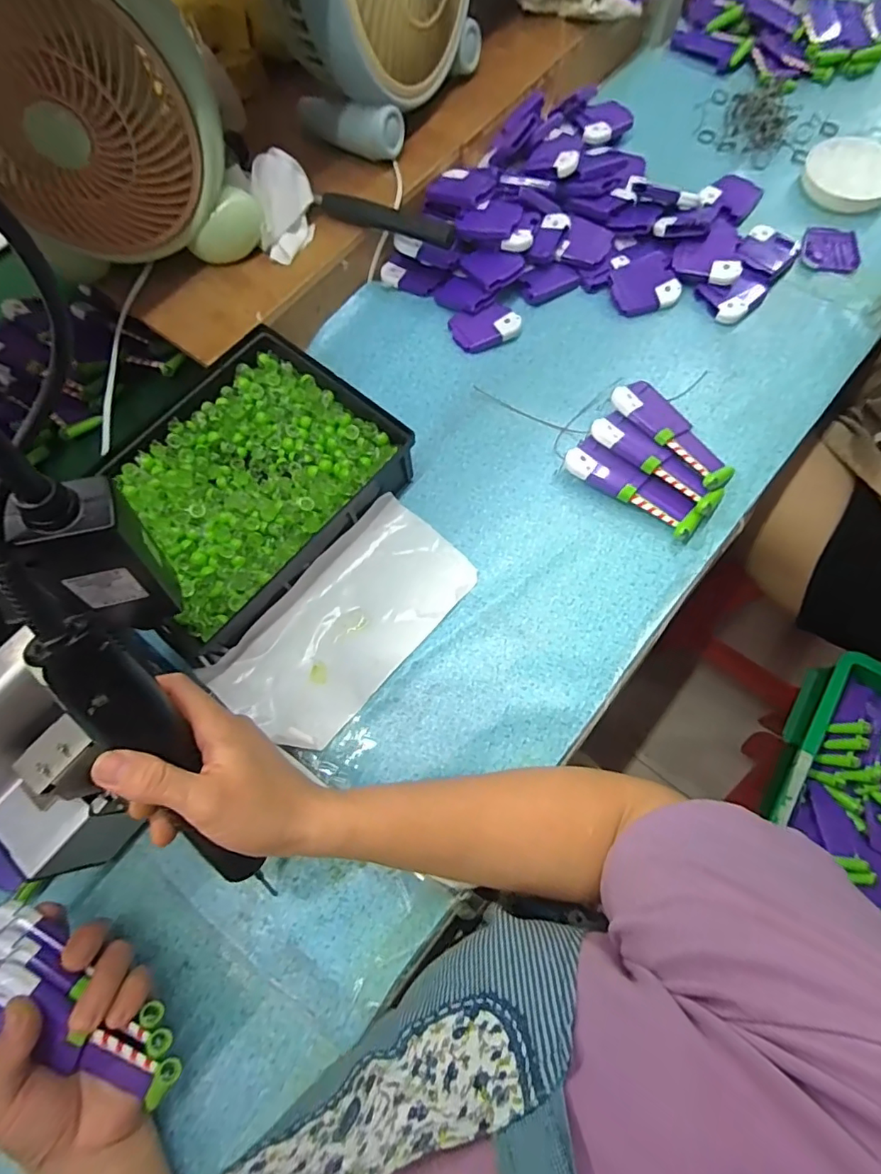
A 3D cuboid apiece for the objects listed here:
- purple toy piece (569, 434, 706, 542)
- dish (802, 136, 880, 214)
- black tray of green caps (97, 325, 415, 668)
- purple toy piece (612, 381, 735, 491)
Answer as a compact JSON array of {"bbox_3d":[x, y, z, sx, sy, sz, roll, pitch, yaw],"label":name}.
[{"bbox_3d":[0.162,-0.082,0.448,0.118,0.022,0.033,34,75,13],"label":"purple toy piece"},{"bbox_3d":[0.421,-0.429,0.541,0.079,0.015,0.096,-12,70,-2],"label":"dish"},{"bbox_3d":[-0.164,-0.087,0.449,0.190,0.049,0.239,40,76,14],"label":"black tray of green caps"},{"bbox_3d":[0.204,-0.133,0.459,0.046,0.029,0.117,-39,74,-11],"label":"purple toy piece"}]

